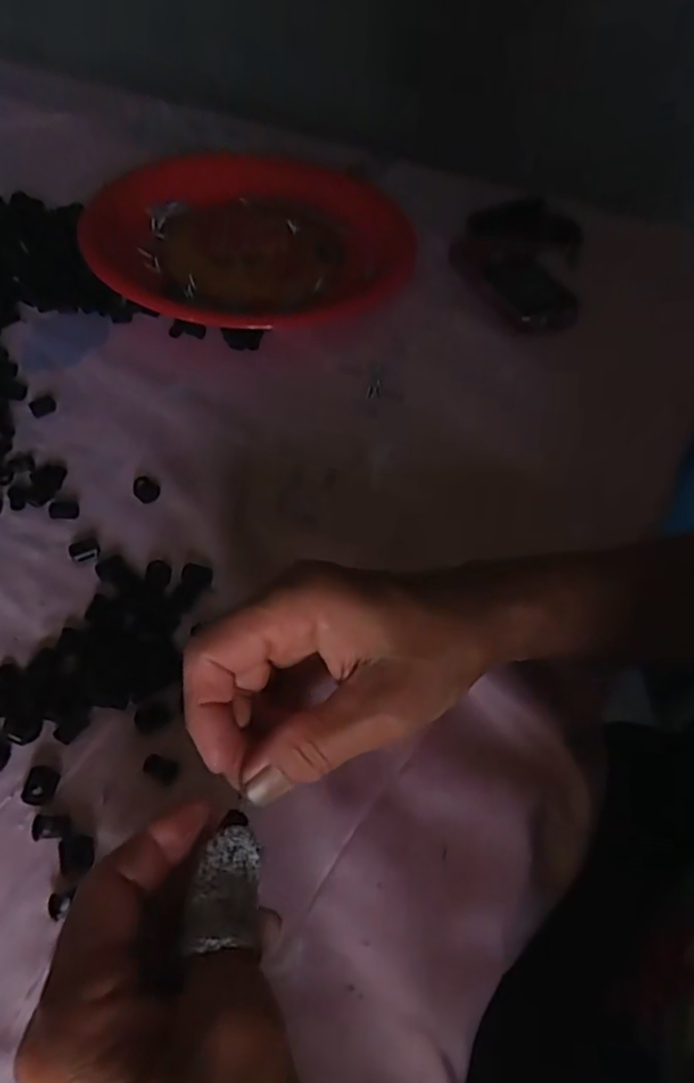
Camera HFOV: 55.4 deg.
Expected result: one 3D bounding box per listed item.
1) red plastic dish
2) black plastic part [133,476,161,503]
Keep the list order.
[{"bbox_3d":[-0.083,-0.260,0.545,0.247,0.042,0.262,1,53,-1],"label":"red plastic dish"},{"bbox_3d":[-0.120,-0.031,0.395,0.015,0.009,0.014,1,53,-1],"label":"black plastic part"}]

